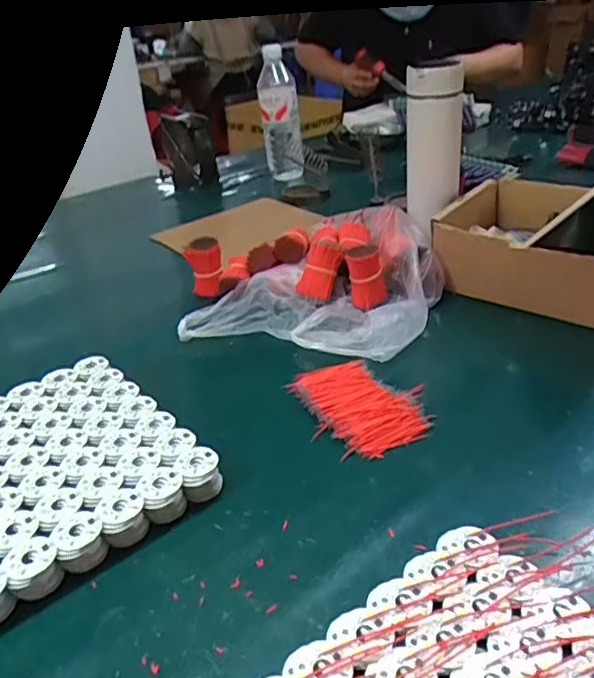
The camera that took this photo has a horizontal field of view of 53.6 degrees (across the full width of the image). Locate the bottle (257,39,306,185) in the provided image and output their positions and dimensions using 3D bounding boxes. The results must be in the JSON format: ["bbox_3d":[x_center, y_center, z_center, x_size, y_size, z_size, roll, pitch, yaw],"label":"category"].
[{"bbox_3d":[-0.027,-0.383,1.030,0.072,0.200,0.080,-6,30,-2],"label":"bottle"}]

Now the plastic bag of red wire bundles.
[{"bbox_3d":[0.019,-0.075,0.681,0.283,0.074,0.237,6,32,17],"label":"plastic bag of red wire bundles"}]

